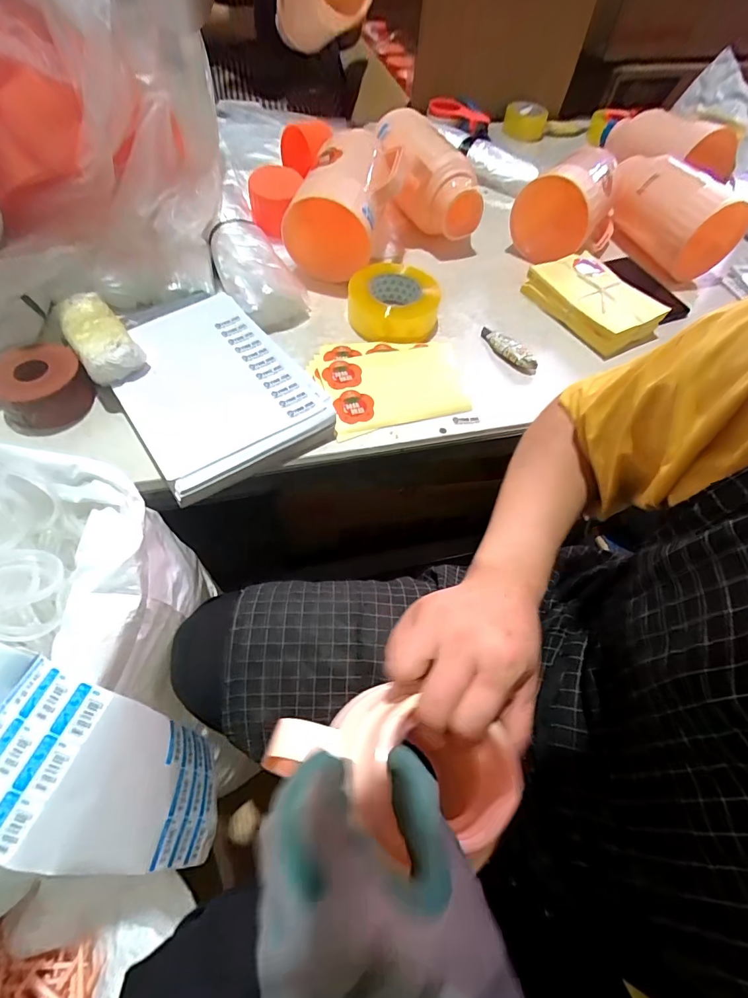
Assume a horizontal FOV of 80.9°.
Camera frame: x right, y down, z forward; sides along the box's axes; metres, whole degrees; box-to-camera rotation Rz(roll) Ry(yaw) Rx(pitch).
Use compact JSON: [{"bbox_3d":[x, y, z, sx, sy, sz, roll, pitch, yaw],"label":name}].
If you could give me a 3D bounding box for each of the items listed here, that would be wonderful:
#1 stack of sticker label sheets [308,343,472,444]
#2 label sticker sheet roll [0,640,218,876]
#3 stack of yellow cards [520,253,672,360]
[{"bbox_3d":[0.027,-0.172,0.613,0.207,0.019,0.162,-14,60,-13],"label":"stack of sticker label sheets"},{"bbox_3d":[-0.247,0.219,0.370,0.211,0.179,0.116,18,58,7],"label":"label sticker sheet roll"},{"bbox_3d":[0.354,-0.321,0.709,0.142,0.055,0.197,-27,63,-20],"label":"stack of yellow cards"}]

